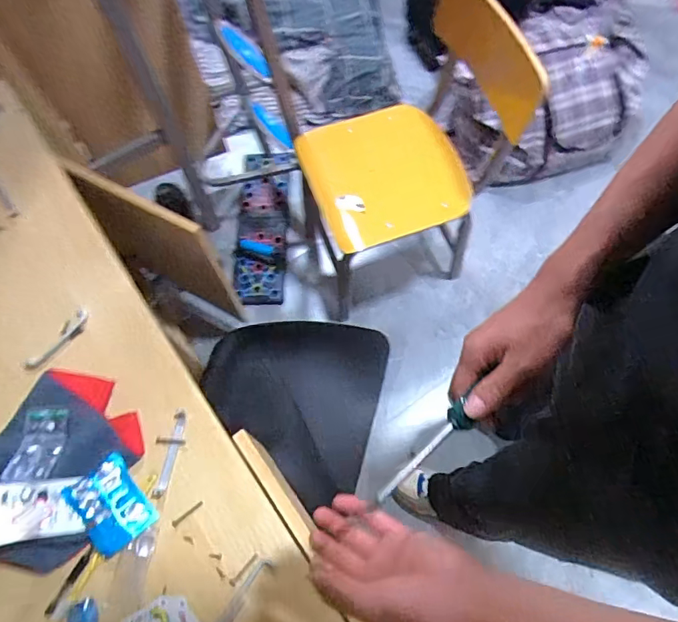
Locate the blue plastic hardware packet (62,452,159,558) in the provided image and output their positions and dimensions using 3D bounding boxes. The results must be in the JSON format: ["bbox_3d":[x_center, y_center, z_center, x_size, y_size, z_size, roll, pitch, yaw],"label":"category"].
[{"bbox_3d":[-0.267,0.226,0.562,0.071,0.015,0.096,-29,78,-27],"label":"blue plastic hardware packet"}]

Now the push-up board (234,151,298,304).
[{"bbox_3d":[-0.247,-0.278,1.547,0.174,0.064,0.533,2,68,3],"label":"push-up board"}]

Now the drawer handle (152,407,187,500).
[{"bbox_3d":[-0.210,0.177,0.600,0.016,0.005,0.105,8,68,6],"label":"drawer handle"}]

